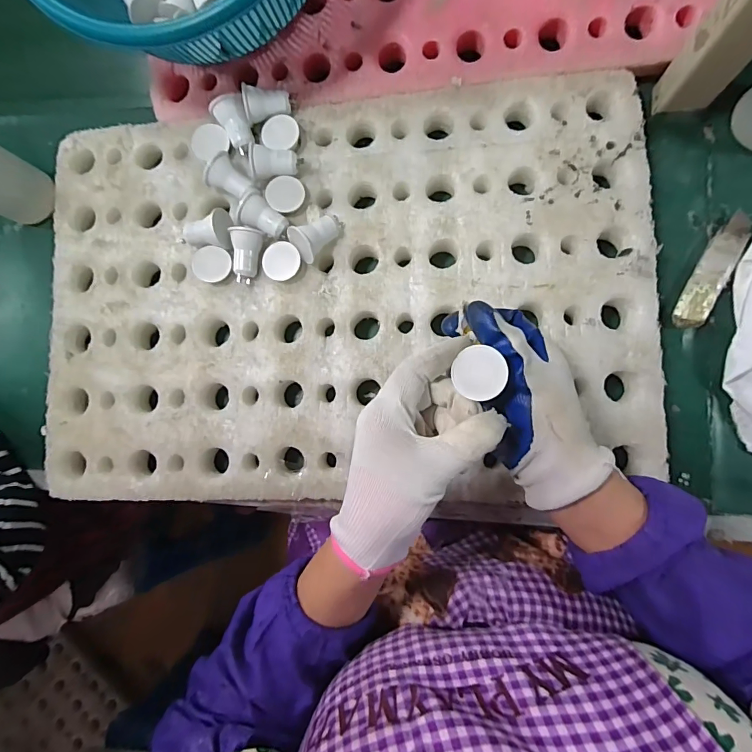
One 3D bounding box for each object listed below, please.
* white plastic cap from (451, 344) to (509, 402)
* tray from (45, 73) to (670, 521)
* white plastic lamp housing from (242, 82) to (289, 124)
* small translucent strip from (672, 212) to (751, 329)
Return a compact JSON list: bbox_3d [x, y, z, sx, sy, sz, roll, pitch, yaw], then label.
[{"bbox_3d":[0.066,-0.001,0.270,0.030,0.004,0.033,2,96,22],"label":"white plastic cap"},{"bbox_3d":[-0.041,-0.069,0.394,0.546,0.037,0.376,-1,87,5],"label":"tray"},{"bbox_3d":[-0.099,-0.245,0.386,0.038,0.028,0.026,-2,87,5],"label":"white plastic lamp housing"},{"bbox_3d":[0.296,-0.092,0.373,0.028,0.008,0.106,25,89,6],"label":"small translucent strip"}]

